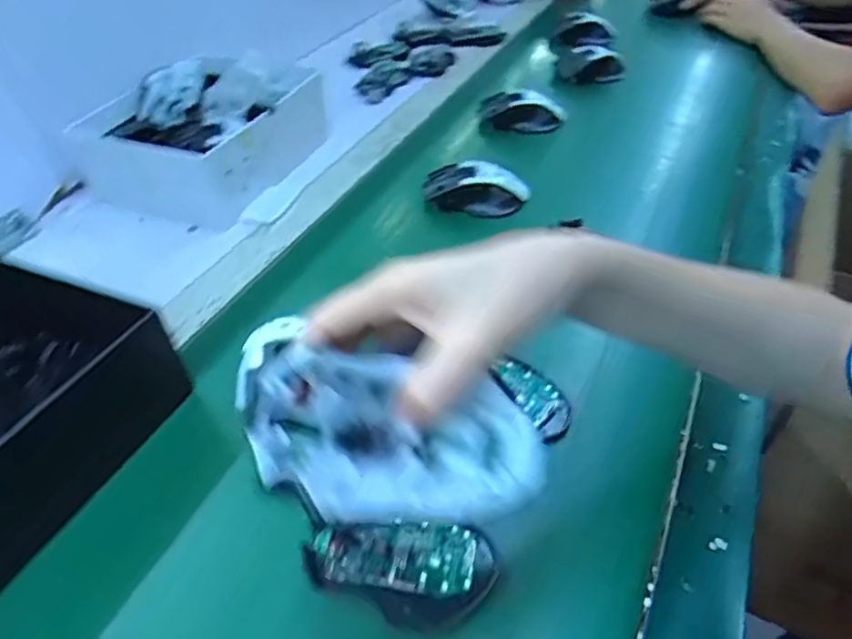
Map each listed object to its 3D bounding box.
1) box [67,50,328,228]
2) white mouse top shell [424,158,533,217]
[{"bbox_3d":[-0.258,-0.226,0.710,0.203,0.091,0.239,18,48,17],"label":"box"},{"bbox_3d":[0.052,-0.144,0.647,0.113,0.039,0.063,16,48,16],"label":"white mouse top shell"}]

